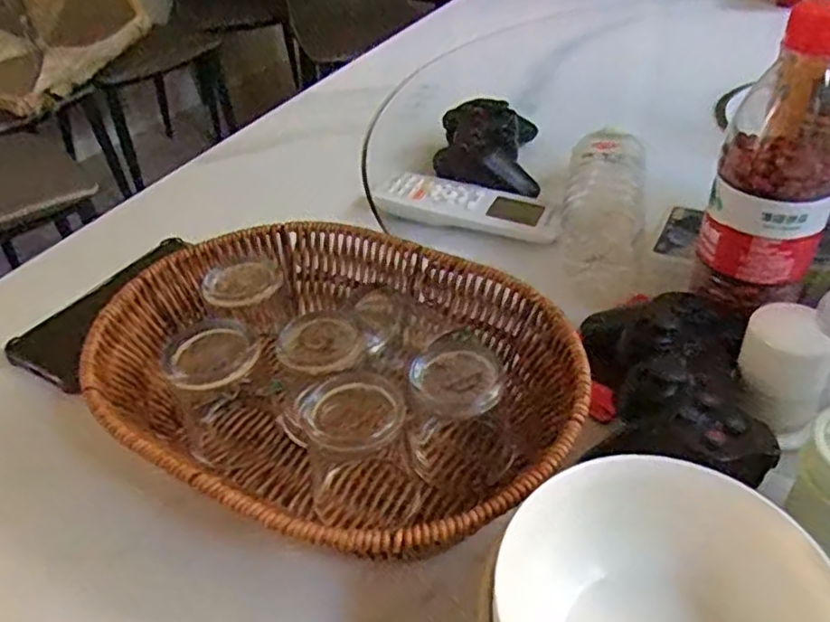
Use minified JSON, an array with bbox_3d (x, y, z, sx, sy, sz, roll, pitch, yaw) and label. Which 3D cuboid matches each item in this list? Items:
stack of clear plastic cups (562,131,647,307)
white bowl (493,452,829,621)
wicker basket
[{"bbox_3d":[0.143,-0.084,0.514,0.056,0.043,0.189,7,40,13],"label":"stack of clear plastic cups"},{"bbox_3d":[0.093,0.113,0.245,0.107,0.055,0.111,-2,39,2],"label":"white bowl"},{"bbox_3d":[-0.047,0.034,0.376,0.274,0.058,0.204,19,44,26],"label":"wicker basket"}]

